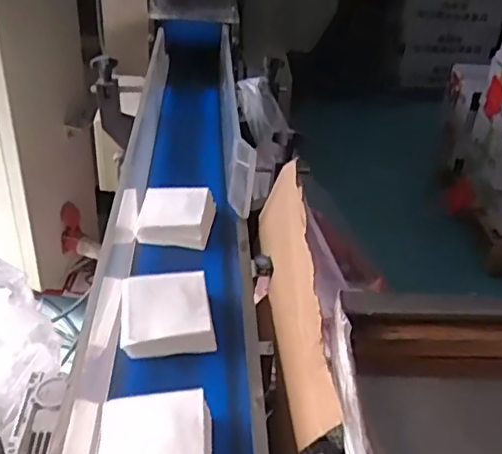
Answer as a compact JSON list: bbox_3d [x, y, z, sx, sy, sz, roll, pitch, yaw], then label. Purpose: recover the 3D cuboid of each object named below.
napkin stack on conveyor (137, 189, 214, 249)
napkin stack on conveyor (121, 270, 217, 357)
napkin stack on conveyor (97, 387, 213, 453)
[{"bbox_3d":[-0.104,-0.016,0.848,0.100,0.046,0.100,6,35,1],"label":"napkin stack on conveyor"},{"bbox_3d":[-0.095,0.097,0.685,0.095,0.039,0.101,-3,36,-11],"label":"napkin stack on conveyor"},{"bbox_3d":[-0.084,0.197,0.541,0.097,0.048,0.098,1,35,-5],"label":"napkin stack on conveyor"}]

